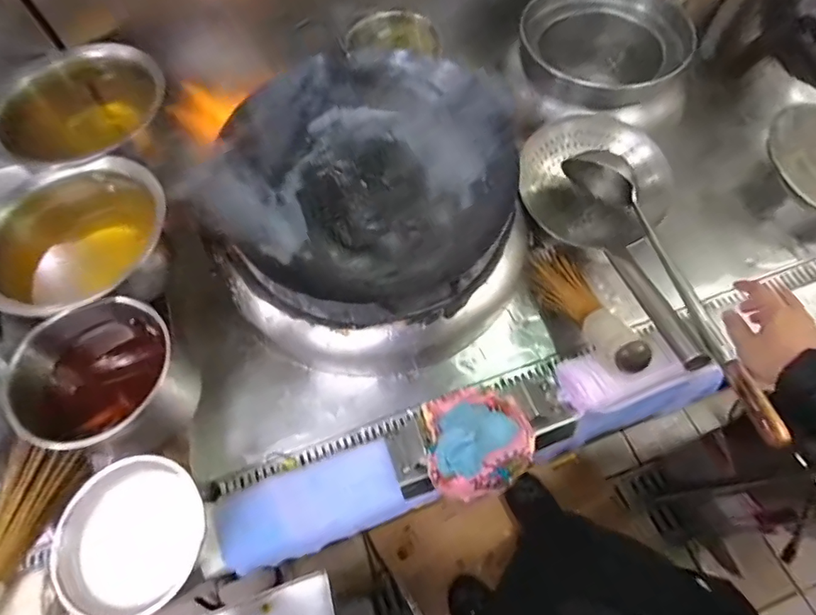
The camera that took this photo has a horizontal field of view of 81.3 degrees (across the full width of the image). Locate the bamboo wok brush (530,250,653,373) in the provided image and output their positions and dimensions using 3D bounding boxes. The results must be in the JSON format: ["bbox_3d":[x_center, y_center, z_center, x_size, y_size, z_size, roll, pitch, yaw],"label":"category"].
[{"bbox_3d":[0.266,0.001,0.719,0.058,0.052,0.284,-14,36,-4],"label":"bamboo wok brush"}]

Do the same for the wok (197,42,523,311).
[{"bbox_3d":[-0.056,-0.206,0.730,0.421,0.140,0.421,-2,76,7],"label":"wok"}]

